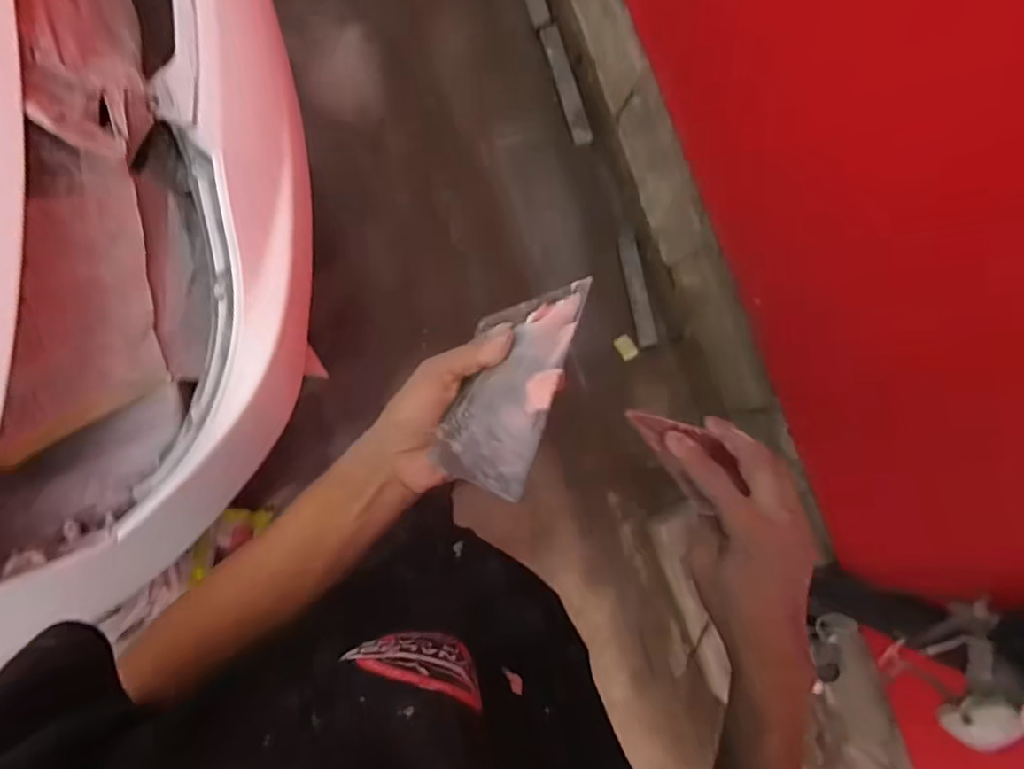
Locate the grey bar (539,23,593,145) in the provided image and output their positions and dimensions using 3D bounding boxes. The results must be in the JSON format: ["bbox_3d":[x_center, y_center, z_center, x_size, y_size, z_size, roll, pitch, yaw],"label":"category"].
[{"bbox_3d":[0.151,-0.826,1.640,0.037,0.067,0.325,-19,90,-9],"label":"grey bar"}]

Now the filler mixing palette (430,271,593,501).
[{"bbox_3d":[-0.005,0.002,0.380,0.007,0.088,0.145,38,59,-35],"label":"filler mixing palette"}]

